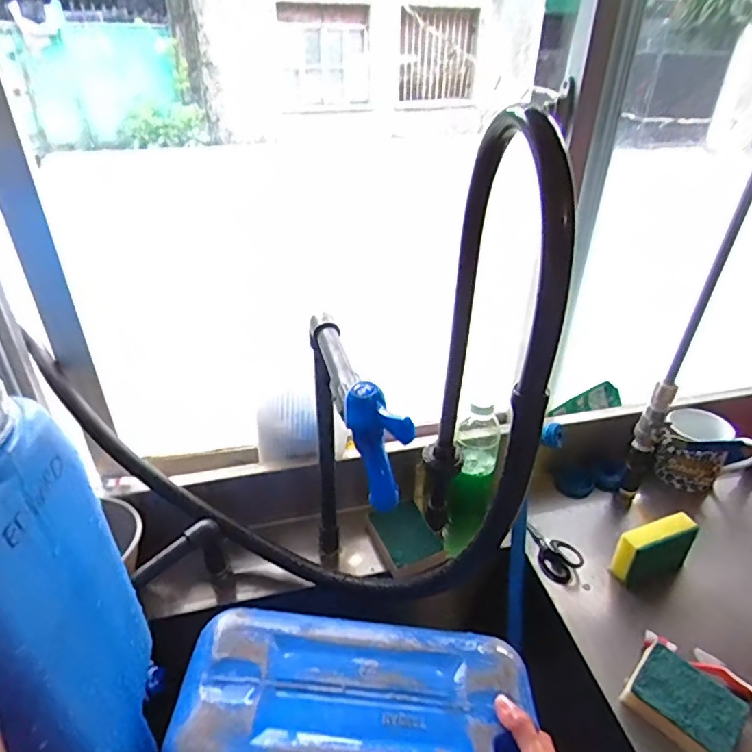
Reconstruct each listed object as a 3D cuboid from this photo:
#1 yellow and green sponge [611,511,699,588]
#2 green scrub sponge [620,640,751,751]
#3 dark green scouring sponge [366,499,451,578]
[{"bbox_3d":[0.357,0.225,0.689,0.107,0.074,0.034,-9,34,-16],"label":"yellow and green sponge"},{"bbox_3d":[0.322,0.340,0.556,0.076,0.031,0.099,-27,43,-37],"label":"green scrub sponge"},{"bbox_3d":[0.043,0.223,0.731,0.076,0.031,0.103,-15,37,-25],"label":"dark green scouring sponge"}]

